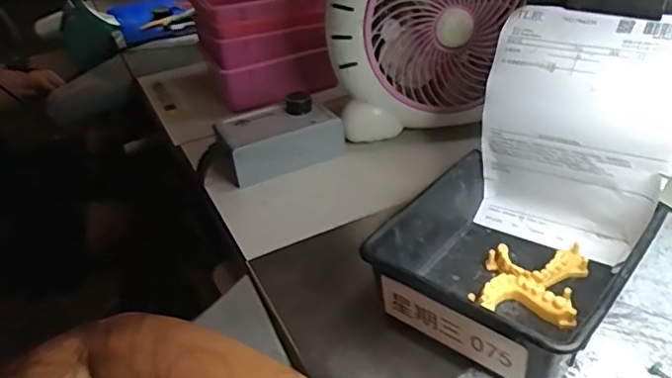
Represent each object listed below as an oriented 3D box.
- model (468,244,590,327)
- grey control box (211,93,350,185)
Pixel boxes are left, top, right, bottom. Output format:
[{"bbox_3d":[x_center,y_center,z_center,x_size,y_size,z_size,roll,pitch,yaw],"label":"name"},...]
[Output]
[{"bbox_3d":[0.156,0.070,0.450,0.074,0.019,0.094,12,37,25],"label":"model"},{"bbox_3d":[-0.065,-0.058,0.639,0.133,0.062,0.061,-22,37,-23],"label":"grey control box"}]

